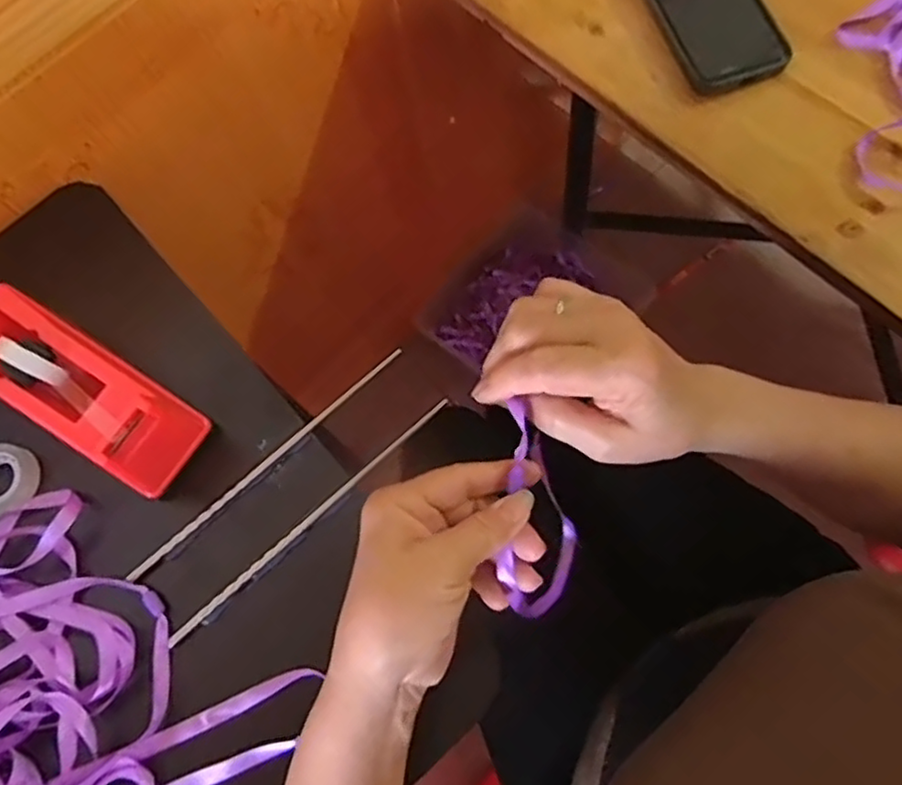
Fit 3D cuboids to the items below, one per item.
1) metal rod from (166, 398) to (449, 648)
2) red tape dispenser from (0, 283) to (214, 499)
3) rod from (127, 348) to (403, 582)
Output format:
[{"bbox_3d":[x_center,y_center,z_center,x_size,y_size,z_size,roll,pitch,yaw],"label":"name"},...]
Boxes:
[{"bbox_3d":[-0.087,0.079,0.419,0.220,0.005,0.005,-42,73,-7],"label":"metal rod"},{"bbox_3d":[-0.236,-0.001,0.425,0.155,0.072,0.063,33,79,15],"label":"red tape dispenser"},{"bbox_3d":[-0.118,0.045,0.433,0.216,0.011,0.007,-41,73,-7],"label":"rod"}]

